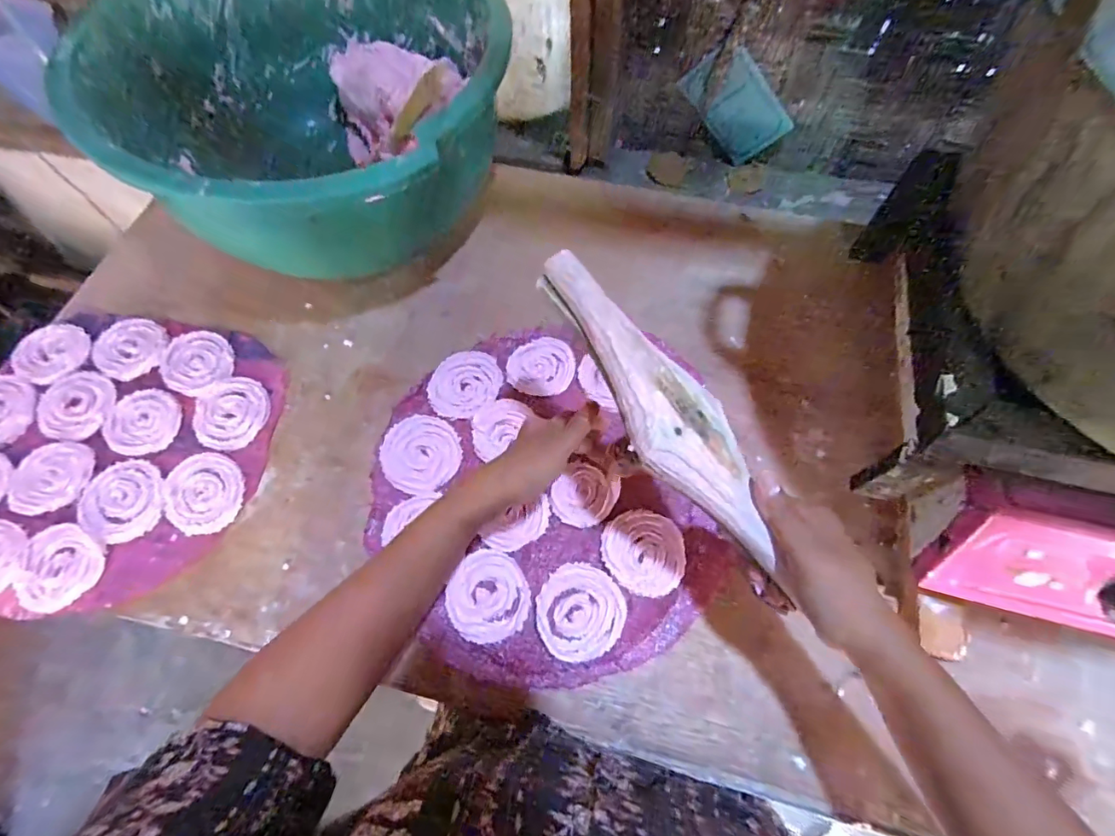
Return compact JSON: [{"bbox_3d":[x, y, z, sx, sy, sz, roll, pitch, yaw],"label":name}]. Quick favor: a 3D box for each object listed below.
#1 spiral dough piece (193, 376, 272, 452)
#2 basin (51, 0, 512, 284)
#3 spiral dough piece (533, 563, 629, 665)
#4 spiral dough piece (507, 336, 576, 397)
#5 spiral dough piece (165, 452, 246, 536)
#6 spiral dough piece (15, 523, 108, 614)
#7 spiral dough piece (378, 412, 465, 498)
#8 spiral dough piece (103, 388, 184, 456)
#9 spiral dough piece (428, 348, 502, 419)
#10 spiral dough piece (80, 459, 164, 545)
[{"bbox_3d":[-0.343,-0.007,0.532,0.073,0.006,0.081,-3,65,-2],"label":"spiral dough piece"},{"bbox_3d":[-0.255,-0.357,0.594,0.418,0.194,0.406,-1,63,2],"label":"basin"},{"bbox_3d":[0.021,0.172,0.449,0.076,0.008,0.079,15,66,6],"label":"spiral dough piece"},{"bbox_3d":[-0.017,-0.059,0.557,0.071,0.004,0.075,11,66,4],"label":"spiral dough piece"},{"bbox_3d":[-0.346,0.073,0.497,0.069,0.007,0.084,-17,67,-8],"label":"spiral dough piece"},{"bbox_3d":[-0.460,0.137,0.463,0.073,0.015,0.074,11,66,4],"label":"spiral dough piece"},{"bbox_3d":[-0.140,0.035,0.514,0.077,0.004,0.082,0,65,-1],"label":"spiral dough piece"},{"bbox_3d":[-0.430,0.004,0.526,0.070,0.010,0.069,13,66,5],"label":"spiral dough piece"},{"bbox_3d":[-0.101,-0.038,0.547,0.082,0.004,0.070,-40,72,-17],"label":"spiral dough piece"},{"bbox_3d":[-0.422,0.078,0.491,0.068,0.006,0.085,-38,71,-16],"label":"spiral dough piece"}]

